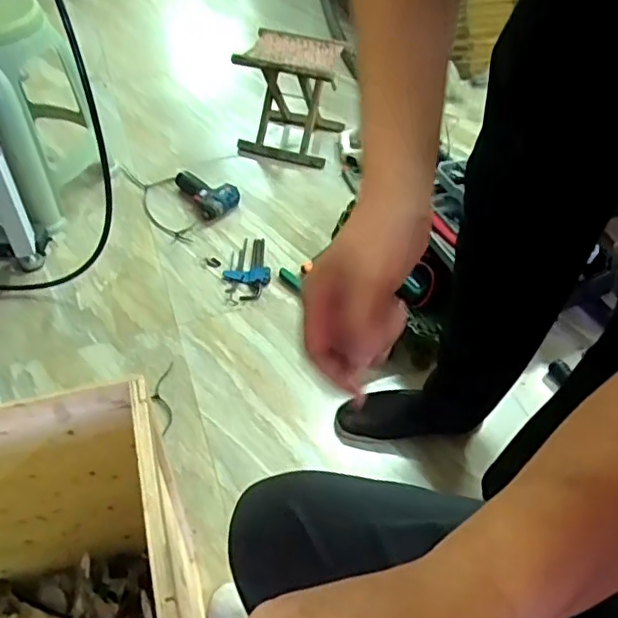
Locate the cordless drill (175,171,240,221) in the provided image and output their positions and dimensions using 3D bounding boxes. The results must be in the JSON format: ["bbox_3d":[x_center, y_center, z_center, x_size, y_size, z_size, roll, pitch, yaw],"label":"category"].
[{"bbox_3d":[-0.267,-0.309,1.586,0.116,0.068,0.215,-21,49,-20],"label":"cordless drill"}]

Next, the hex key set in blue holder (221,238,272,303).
[{"bbox_3d":[-0.143,-0.100,1.421,0.107,0.016,0.210,4,45,3],"label":"hex key set in blue holder"}]

